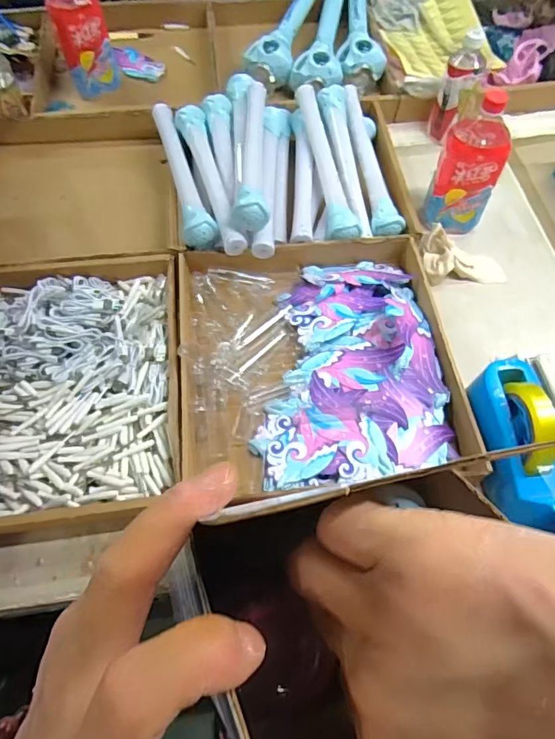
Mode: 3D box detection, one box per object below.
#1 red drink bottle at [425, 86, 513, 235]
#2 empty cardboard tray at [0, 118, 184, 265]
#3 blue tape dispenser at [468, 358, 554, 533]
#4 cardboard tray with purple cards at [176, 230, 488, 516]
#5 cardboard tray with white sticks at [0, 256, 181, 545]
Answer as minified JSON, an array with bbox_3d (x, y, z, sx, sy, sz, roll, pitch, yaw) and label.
[{"bbox_3d":[0.297,-0.312,0.756,0.098,0.204,0.074,22,64,10],"label":"red drink bottle"},{"bbox_3d":[-0.368,-0.300,0.842,0.388,0.068,0.340,-6,62,-5],"label":"empty cardboard tray"},{"bbox_3d":[0.291,0.085,0.576,0.071,0.105,0.195,-7,62,-5],"label":"blue tape dispenser"},{"bbox_3d":[0.052,-0.017,0.684,0.365,0.052,0.382,-5,62,-4],"label":"cardboard tray with purple cards"},{"bbox_3d":[-0.314,0.016,0.651,0.360,0.050,0.385,-6,62,-5],"label":"cardboard tray with white sticks"}]

